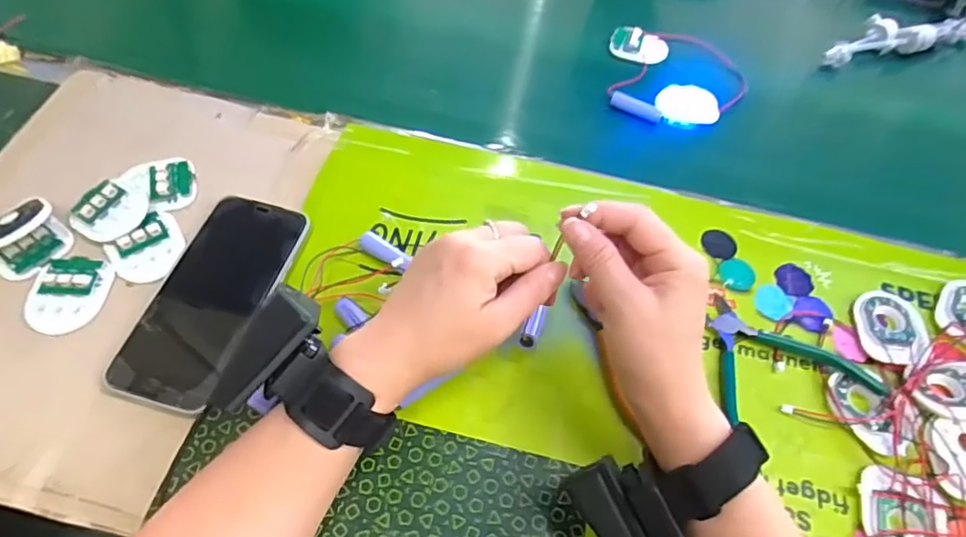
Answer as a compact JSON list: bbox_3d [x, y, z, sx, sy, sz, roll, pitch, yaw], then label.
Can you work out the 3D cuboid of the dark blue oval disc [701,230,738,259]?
[{"bbox_3d":[0.187,-0.019,0.459,0.027,0.006,0.026,39,63,19],"label":"dark blue oval disc"}]

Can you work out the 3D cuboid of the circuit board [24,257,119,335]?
[{"bbox_3d":[-0.289,0.017,0.400,0.049,0.006,0.058,8,57,1],"label":"circuit board"}]

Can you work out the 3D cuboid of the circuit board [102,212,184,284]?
[{"bbox_3d":[-0.242,-0.016,0.423,0.049,0.006,0.052,38,63,18],"label":"circuit board"}]

